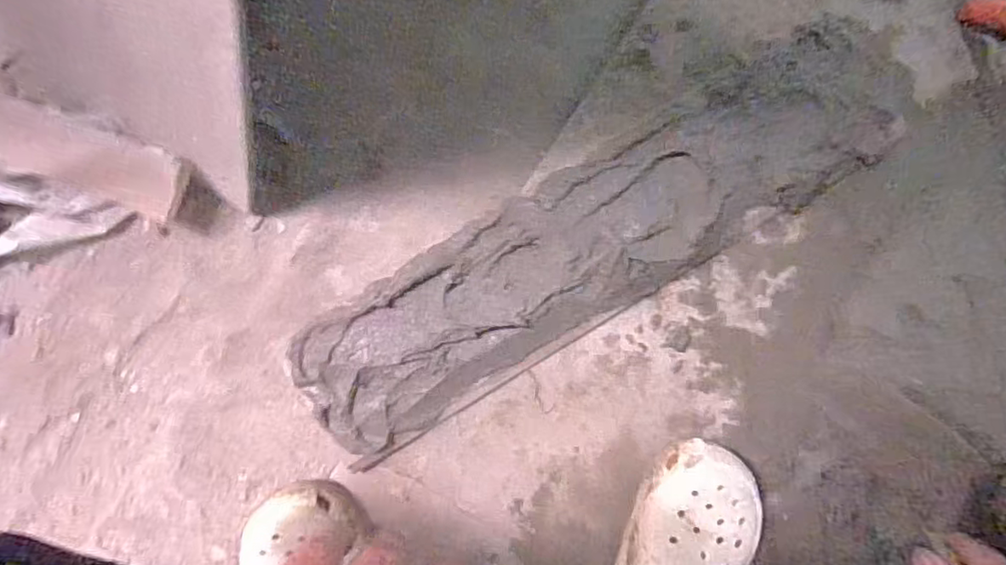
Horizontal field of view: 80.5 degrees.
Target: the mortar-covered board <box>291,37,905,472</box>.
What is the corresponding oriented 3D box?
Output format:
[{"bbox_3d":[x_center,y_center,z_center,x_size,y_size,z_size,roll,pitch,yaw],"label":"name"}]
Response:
[{"bbox_3d":[0.094,-0.042,0.532,0.592,0.038,0.137,-31,91,-2],"label":"mortar-covered board"}]

